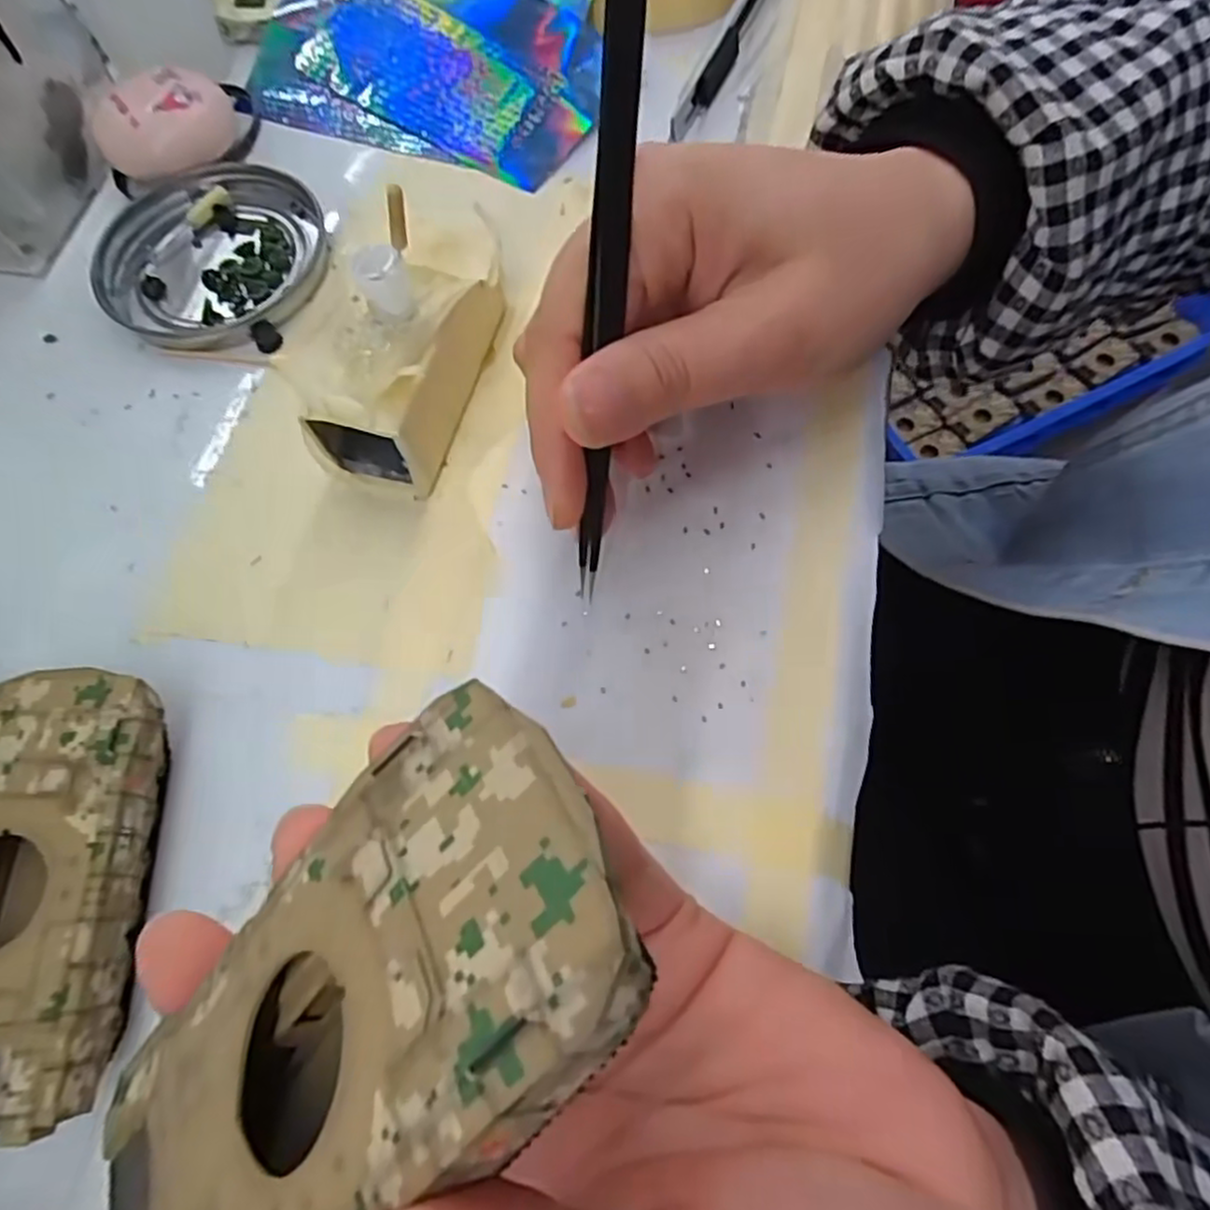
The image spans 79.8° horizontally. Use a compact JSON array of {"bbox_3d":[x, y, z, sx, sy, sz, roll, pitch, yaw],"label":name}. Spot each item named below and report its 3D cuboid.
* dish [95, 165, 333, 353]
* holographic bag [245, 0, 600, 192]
[{"bbox_3d":[-0.139,-0.123,0.256,0.075,0.012,0.076,-2,67,4],"label":"dish"},{"bbox_3d":[-0.071,-0.226,0.289,0.154,0.021,0.098,22,71,13],"label":"holographic bag"}]

